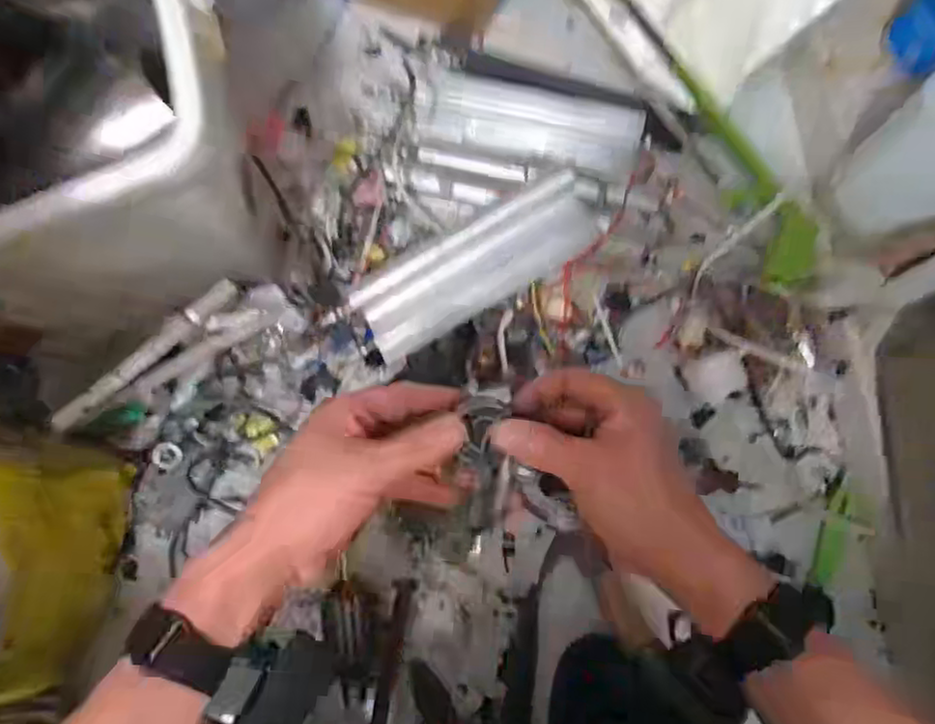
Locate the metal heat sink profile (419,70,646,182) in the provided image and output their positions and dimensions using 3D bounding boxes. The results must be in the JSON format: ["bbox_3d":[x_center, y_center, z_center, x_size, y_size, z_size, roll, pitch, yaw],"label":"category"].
[{"bbox_3d":[0.073,-0.270,0.789,0.242,0.026,0.096,11,81,3],"label":"metal heat sink profile"}]

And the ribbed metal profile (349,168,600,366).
[{"bbox_3d":[0.005,-0.102,0.727,0.254,0.032,0.090,-29,99,3],"label":"ribbed metal profile"}]

